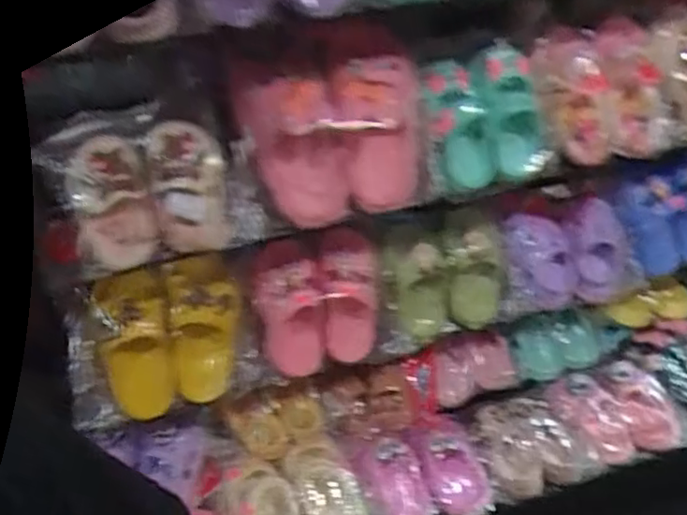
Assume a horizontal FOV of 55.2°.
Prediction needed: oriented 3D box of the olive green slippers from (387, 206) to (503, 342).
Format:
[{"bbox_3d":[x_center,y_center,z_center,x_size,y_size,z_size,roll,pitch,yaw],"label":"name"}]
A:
[{"bbox_3d":[0.148,0.024,0.963,0.159,0.148,0.093,-9,38,-9],"label":"olive green slippers"}]

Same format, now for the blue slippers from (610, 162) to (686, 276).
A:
[{"bbox_3d":[0.516,-0.064,1.036,0.173,0.152,0.088,-7,38,-7],"label":"blue slippers"}]

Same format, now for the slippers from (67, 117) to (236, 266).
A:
[{"bbox_3d":[-0.210,-0.069,0.728,0.161,0.145,0.060,-13,2,-11],"label":"slippers"}]

